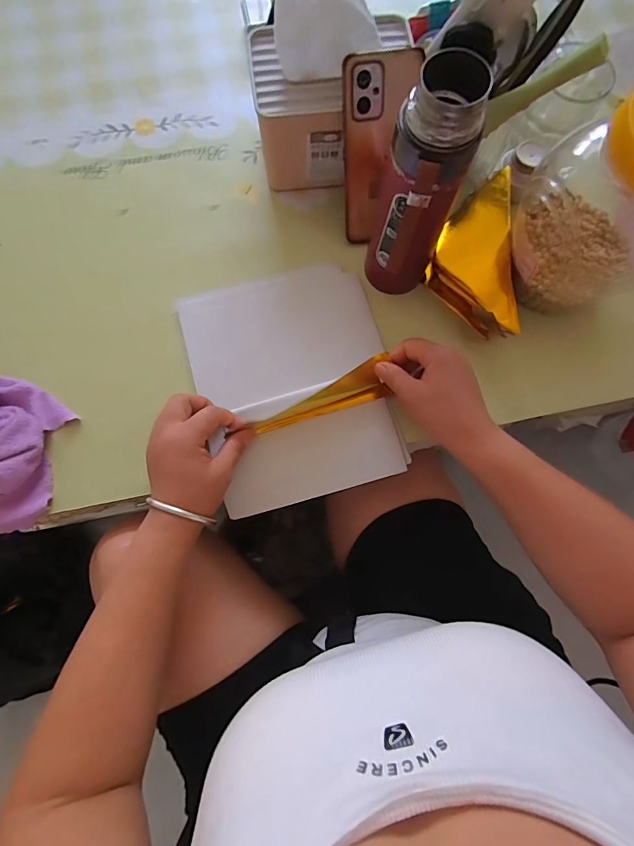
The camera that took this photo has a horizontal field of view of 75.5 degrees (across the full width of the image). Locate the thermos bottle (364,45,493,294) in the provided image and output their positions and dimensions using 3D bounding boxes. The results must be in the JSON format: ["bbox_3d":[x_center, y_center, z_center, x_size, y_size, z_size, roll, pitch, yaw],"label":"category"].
[{"bbox_3d":[0.086,-0.187,0.363,0.065,0.216,0.070,0,79,0],"label":"thermos bottle"}]

